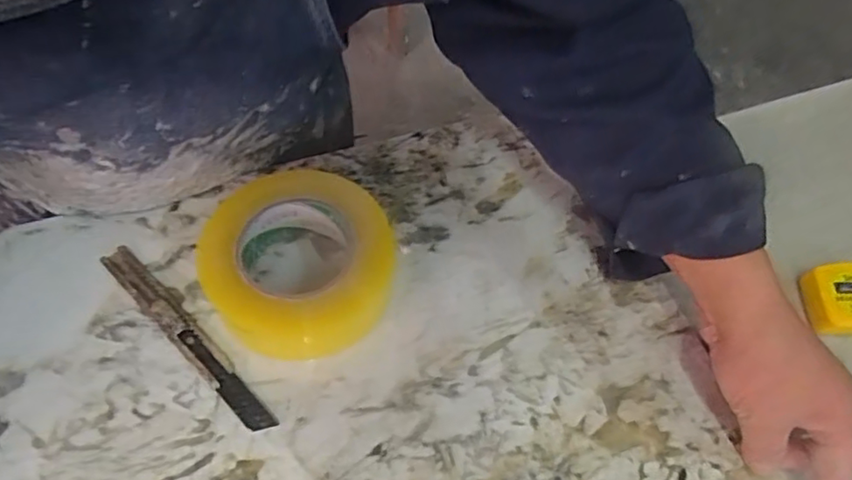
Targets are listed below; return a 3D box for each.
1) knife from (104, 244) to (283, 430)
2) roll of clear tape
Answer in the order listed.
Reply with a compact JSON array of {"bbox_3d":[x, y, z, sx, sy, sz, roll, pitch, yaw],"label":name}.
[{"bbox_3d":[-0.170,0.063,0.421,0.183,0.012,0.024,40,64,20],"label":"knife"},{"bbox_3d":[-0.091,0.018,0.430,0.126,0.051,0.125,2,58,-2],"label":"roll of clear tape"}]

